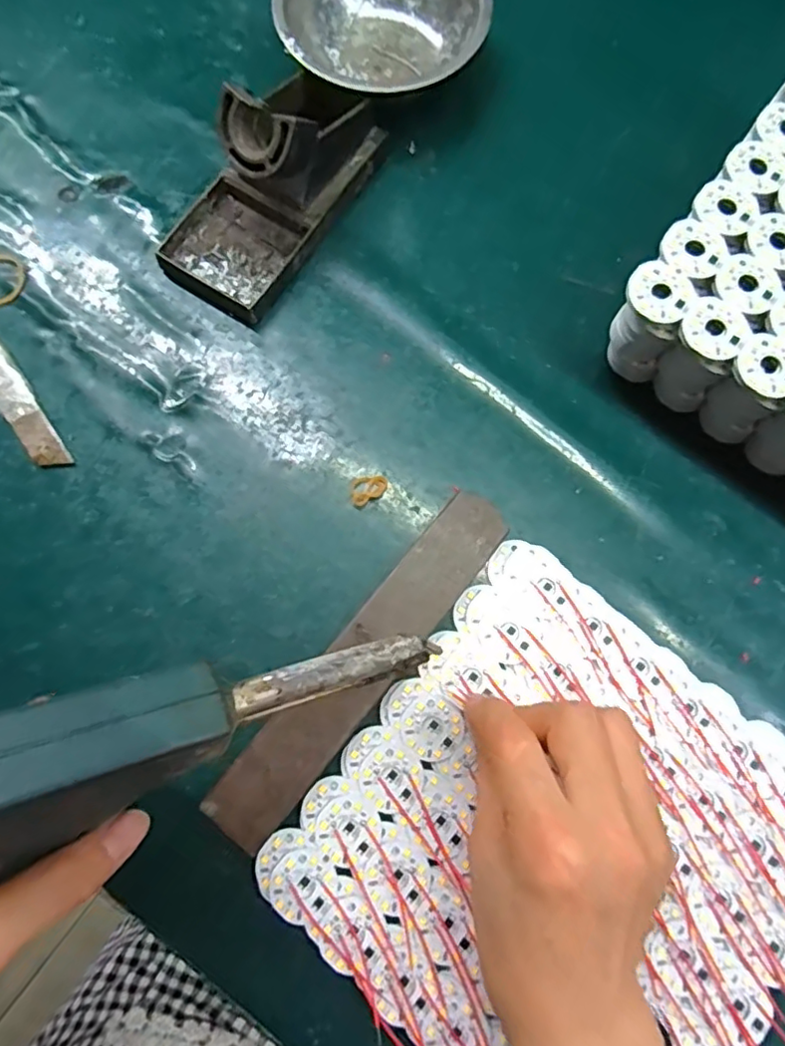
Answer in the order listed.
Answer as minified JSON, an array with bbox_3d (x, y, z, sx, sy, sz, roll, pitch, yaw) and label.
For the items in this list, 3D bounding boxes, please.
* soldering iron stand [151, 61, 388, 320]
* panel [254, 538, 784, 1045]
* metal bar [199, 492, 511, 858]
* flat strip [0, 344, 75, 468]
[{"bbox_3d":[-0.070,-0.201,0.334,0.073,0.062,0.150,32,79,5],"label":"soldering iron stand"},{"bbox_3d":[0.086,0.156,0.284,0.224,0.008,0.216,39,79,7],"label":"panel"},{"bbox_3d":[-0.014,0.068,0.297,0.041,0.016,0.199,40,80,7],"label":"metal bar"},{"bbox_3d":[-0.213,-0.071,0.326,0.021,0.012,0.101,-33,81,-8],"label":"flat strip"}]

